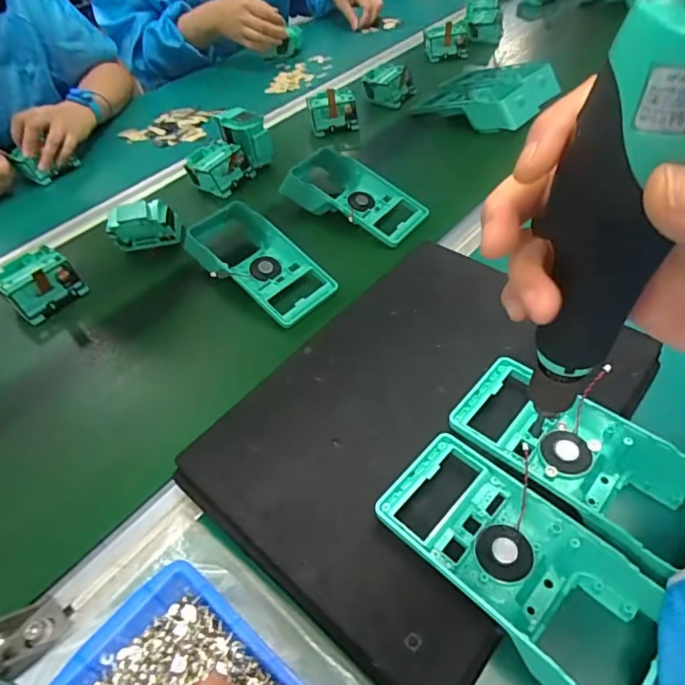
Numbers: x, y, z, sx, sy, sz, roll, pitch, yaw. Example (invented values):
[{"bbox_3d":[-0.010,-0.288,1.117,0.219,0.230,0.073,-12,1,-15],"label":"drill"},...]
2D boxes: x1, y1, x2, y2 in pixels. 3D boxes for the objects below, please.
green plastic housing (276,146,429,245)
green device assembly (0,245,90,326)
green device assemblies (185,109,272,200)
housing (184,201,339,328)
[{"bbox_3d":[0.005,-0.187,0.636,0.199,0.055,0.095,25,56,25],"label":"green plastic housing"},{"bbox_3d":[-0.349,-0.070,0.575,0.078,0.038,0.076,-36,55,-24],"label":"green device assembly"},{"bbox_3d":[-0.163,-0.278,0.720,0.077,0.070,0.129,31,58,29],"label":"green device assemblies"},{"bbox_3d":[-0.105,-0.098,0.568,0.204,0.053,0.083,33,59,30],"label":"housing"}]

